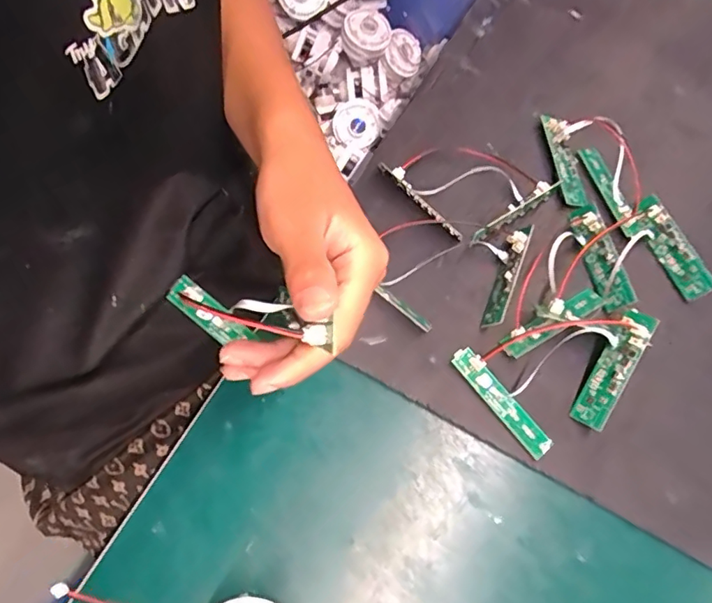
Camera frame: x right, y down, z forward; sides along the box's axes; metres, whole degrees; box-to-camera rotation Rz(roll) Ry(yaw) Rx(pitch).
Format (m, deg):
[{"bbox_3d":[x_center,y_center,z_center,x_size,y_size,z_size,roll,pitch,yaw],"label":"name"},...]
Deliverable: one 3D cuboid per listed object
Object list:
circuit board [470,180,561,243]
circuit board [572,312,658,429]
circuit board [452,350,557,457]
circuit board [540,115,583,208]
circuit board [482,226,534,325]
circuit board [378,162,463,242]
[{"bbox_3d":[0.116,-0.065,0.394,0.072,0.019,0.013,-36,75,-14],"label":"circuit board"},{"bbox_3d":[0.168,0.044,0.347,0.021,0.006,0.080,30,93,38],"label":"circuit board"},{"bbox_3d":[0.096,0.066,0.356,0.017,0.005,0.083,-38,77,-6],"label":"circuit board"},{"bbox_3d":[0.164,-0.112,0.419,0.017,0.009,0.083,-3,71,-4],"label":"circuit board"},{"bbox_3d":[0.108,-0.018,0.380,0.014,0.017,0.079,20,70,5],"label":"circuit board"},{"bbox_3d":[0.048,-0.074,0.398,0.010,0.015,0.081,-39,75,-15],"label":"circuit board"}]

